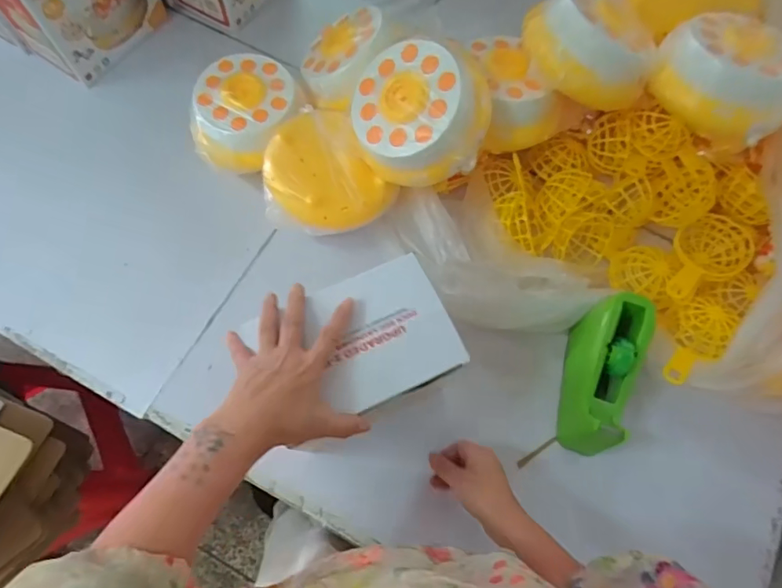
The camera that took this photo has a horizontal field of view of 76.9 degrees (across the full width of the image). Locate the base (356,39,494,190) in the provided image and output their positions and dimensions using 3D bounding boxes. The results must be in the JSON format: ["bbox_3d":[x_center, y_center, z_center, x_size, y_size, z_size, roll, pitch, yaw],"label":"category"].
[{"bbox_3d":[0.034,-0.227,0.626,0.170,0.075,0.169,13,95,25],"label":"base"}]

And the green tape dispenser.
[{"bbox_3d":[0.274,0.103,0.644,0.078,0.094,0.213,19,85,6],"label":"green tape dispenser"}]

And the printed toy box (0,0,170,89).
[{"bbox_3d":[-0.468,-0.450,0.743,0.098,0.201,0.203,38,74,12],"label":"printed toy box"}]

